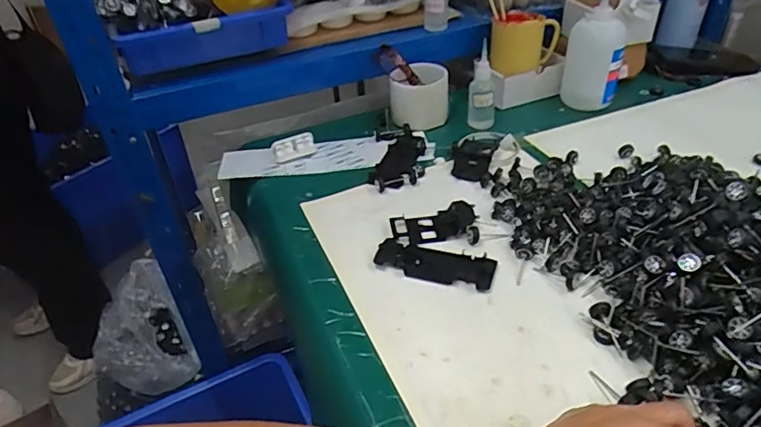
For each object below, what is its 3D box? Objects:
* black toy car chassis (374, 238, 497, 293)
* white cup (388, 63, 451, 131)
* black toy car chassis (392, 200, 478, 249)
[{"bbox_3d":[0.057,0.051,0.552,0.124,0.011,0.046,9,41,20],"label":"black toy car chassis"},{"bbox_3d":[0.058,-0.176,0.784,0.086,0.075,0.071,-2,39,6],"label":"white cup"},{"bbox_3d":[0.060,0.012,0.599,0.095,0.013,0.050,-12,39,-6],"label":"black toy car chassis"}]

